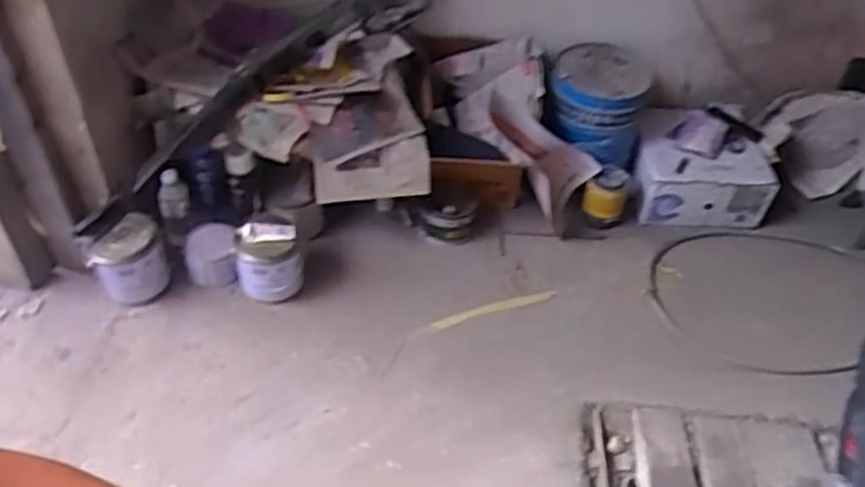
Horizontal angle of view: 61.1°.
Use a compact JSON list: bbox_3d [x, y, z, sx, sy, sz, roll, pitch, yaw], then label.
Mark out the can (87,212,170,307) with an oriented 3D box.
[{"bbox_3d":[-0.690,0.055,1.694,0.152,0.179,0.141,3,44,-3],"label":"can"}]

